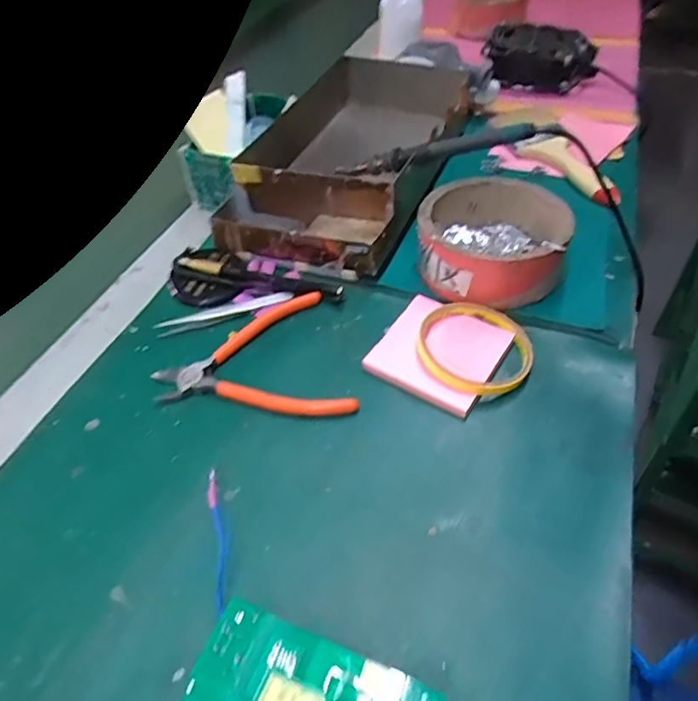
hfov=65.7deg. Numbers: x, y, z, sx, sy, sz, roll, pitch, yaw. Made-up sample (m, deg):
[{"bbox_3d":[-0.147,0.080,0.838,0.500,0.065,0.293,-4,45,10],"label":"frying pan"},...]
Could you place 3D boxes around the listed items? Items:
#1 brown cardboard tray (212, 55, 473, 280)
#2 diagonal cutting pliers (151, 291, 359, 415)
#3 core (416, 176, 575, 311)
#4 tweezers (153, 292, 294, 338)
[{"bbox_3d":[0.010,-0.207,0.559,0.172,0.067,0.326,13,50,15],"label":"brown cardboard tray"},{"bbox_3d":[-0.064,-0.003,0.420,0.149,0.008,0.116,3,48,7],"label":"diagonal cutting pliers"},{"bbox_3d":[0.120,-0.094,0.457,0.116,0.051,0.123,15,51,17],"label":"core"},{"bbox_3d":[-0.104,-0.034,0.452,0.113,0.004,0.015,-15,49,-10],"label":"tweezers"}]

